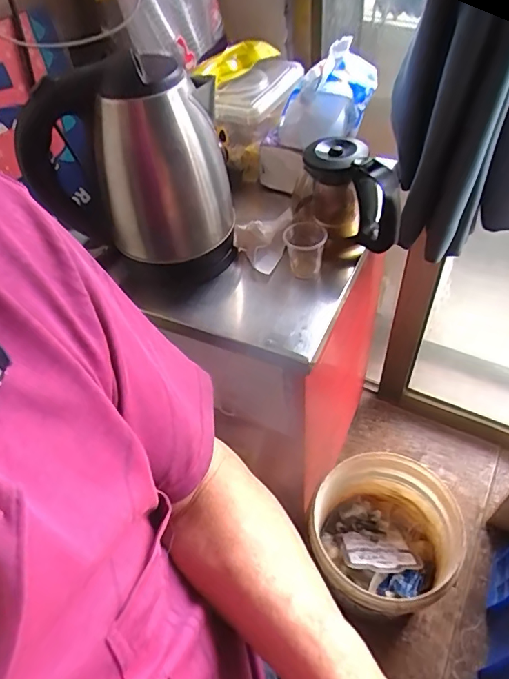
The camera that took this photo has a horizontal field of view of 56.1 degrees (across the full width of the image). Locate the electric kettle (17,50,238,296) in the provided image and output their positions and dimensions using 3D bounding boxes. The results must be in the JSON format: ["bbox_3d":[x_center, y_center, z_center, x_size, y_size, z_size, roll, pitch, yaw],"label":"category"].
[{"bbox_3d":[-0.142,-0.185,0.565,0.175,0.234,0.176,27,57,26],"label":"electric kettle"}]

